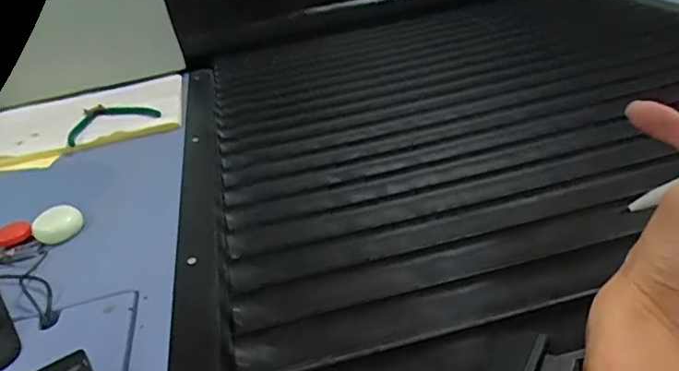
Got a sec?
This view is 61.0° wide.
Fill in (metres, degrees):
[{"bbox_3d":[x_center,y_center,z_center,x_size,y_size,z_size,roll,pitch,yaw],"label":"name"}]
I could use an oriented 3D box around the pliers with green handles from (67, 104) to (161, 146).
[{"bbox_3d":[-0.327,-0.100,0.815,0.119,0.019,0.123,-22,31,-20],"label":"pliers with green handles"}]

